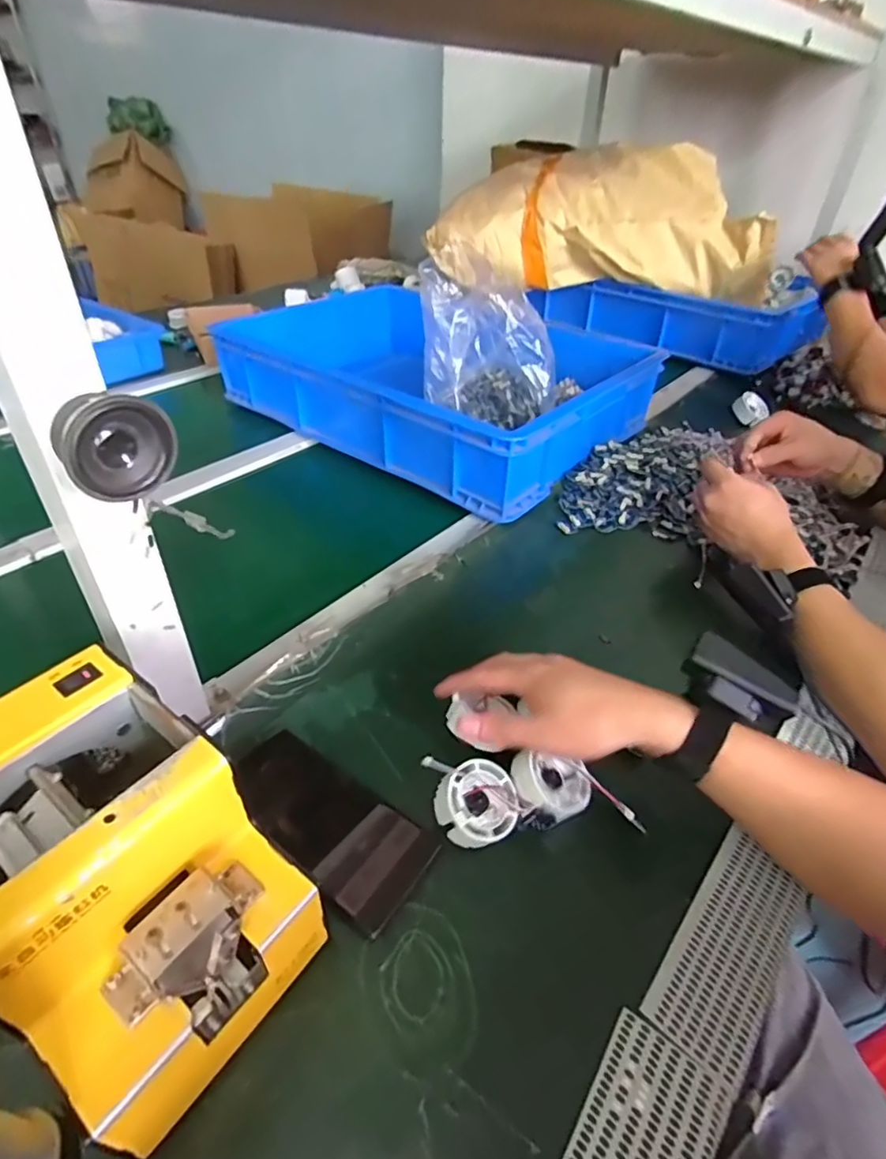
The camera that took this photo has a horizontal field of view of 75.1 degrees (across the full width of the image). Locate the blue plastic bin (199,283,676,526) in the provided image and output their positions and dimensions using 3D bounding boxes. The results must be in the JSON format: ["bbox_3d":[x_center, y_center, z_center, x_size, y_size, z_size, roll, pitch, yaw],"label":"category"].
[{"bbox_3d":[-0.004,-0.318,0.908,0.557,0.108,0.412,29,46,28],"label":"blue plastic bin"}]

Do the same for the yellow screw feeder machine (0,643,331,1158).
[{"bbox_3d":[-0.171,0.158,0.304,0.173,0.145,0.120,28,46,27],"label":"yellow screw feeder machine"}]

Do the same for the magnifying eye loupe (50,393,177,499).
[{"bbox_3d":[-0.168,-0.071,0.298,0.053,0.048,0.029,-27,48,-32],"label":"magnifying eye loupe"}]

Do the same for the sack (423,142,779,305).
[{"bbox_3d":[0.328,-0.738,1.190,0.680,0.222,0.268,9,40,6],"label":"sack"}]

